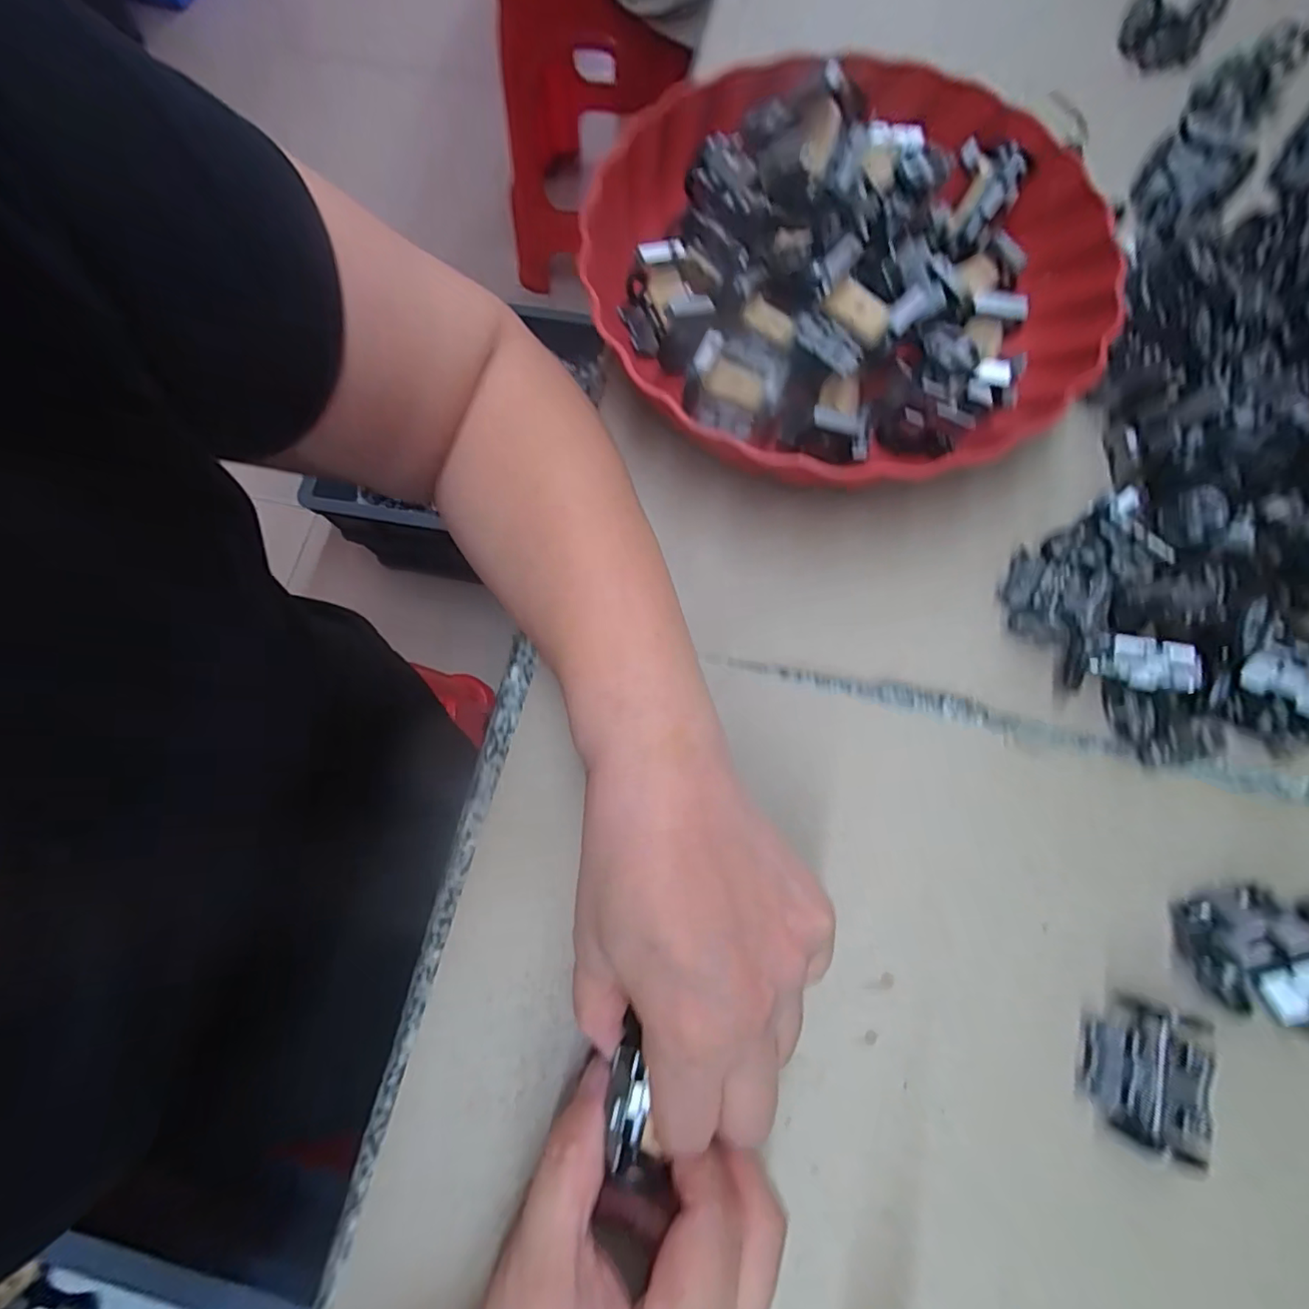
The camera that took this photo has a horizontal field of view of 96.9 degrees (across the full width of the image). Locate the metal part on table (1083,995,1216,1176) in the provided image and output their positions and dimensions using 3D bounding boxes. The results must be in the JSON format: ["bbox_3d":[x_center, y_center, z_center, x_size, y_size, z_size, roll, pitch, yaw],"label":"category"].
[{"bbox_3d":[0.185,0.156,0.214,0.041,0.017,0.046,19,75,6],"label":"metal part on table"}]

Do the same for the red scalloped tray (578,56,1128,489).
[{"bbox_3d":[0.091,-0.187,0.290,0.245,0.060,0.243,0,74,1],"label":"red scalloped tray"}]

